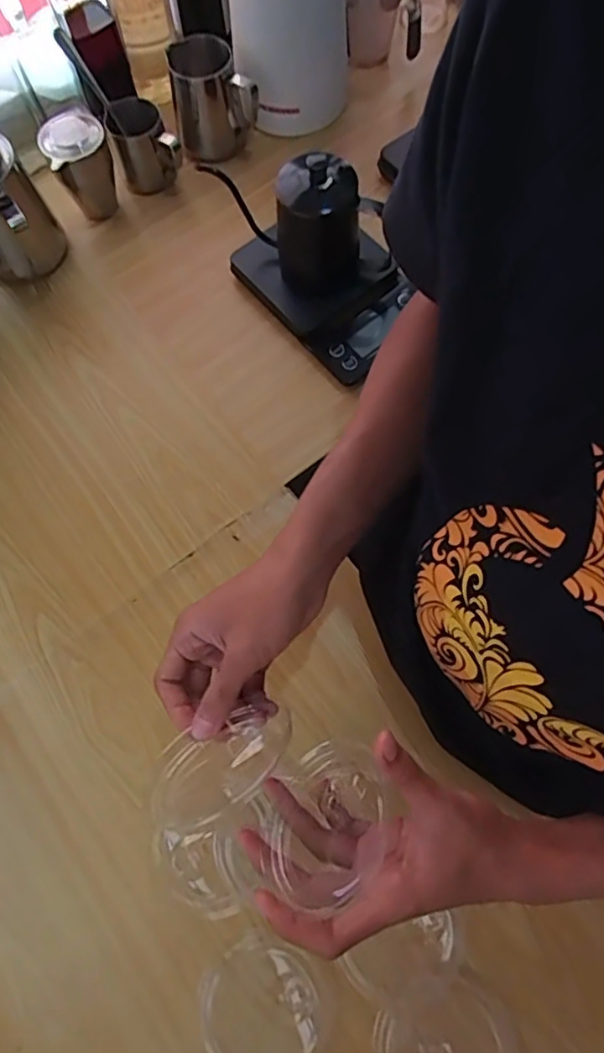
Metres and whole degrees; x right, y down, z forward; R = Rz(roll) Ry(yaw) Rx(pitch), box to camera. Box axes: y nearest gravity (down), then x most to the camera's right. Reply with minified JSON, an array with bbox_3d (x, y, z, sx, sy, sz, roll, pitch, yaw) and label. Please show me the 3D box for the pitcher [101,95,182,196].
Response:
[{"bbox_3d":[-0.171,-0.412,0.656,0.062,0.068,0.069,-22,71,-6],"label":"pitcher"}]

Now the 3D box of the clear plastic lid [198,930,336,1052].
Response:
[{"bbox_3d":[-0.027,0.342,0.424,0.091,0.011,0.085,-1,71,2],"label":"clear plastic lid"}]

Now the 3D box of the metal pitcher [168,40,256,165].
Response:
[{"bbox_3d":[-0.097,-0.463,0.655,0.083,0.094,0.062,-17,71,-4],"label":"metal pitcher"}]

